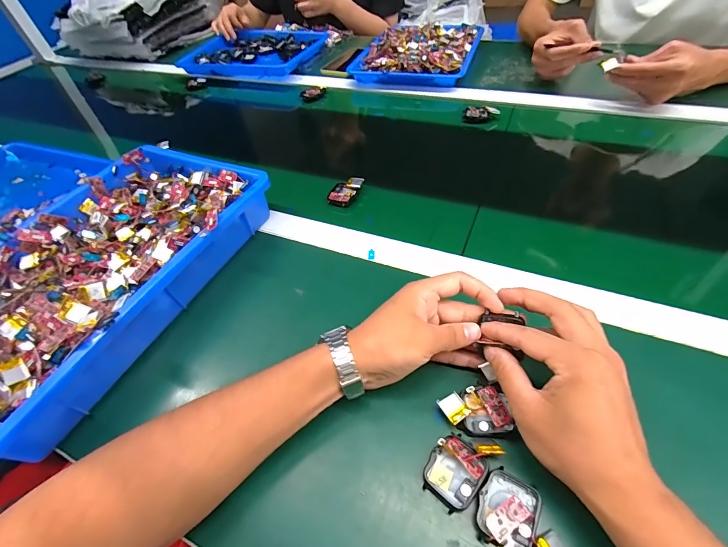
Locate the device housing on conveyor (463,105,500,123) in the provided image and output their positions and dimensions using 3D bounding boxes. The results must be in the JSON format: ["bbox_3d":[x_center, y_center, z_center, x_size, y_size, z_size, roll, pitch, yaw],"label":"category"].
[{"bbox_3d":[0.207,-0.281,0.613,0.057,0.023,0.029,10,53,16],"label":"device housing on conveyor"}]

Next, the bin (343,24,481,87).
[{"bbox_3d":[0.120,-0.490,0.762,0.240,0.046,0.283,13,54,17],"label":"bin"}]

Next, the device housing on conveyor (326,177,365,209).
[{"bbox_3d":[-0.028,-0.120,0.500,0.041,0.015,0.055,16,54,19],"label":"device housing on conveyor"}]

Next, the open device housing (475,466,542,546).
[{"bbox_3d":[0.100,0.167,0.242,0.037,0.011,0.049,17,55,20],"label":"open device housing"}]

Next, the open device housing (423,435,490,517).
[{"bbox_3d":[0.068,0.147,0.260,0.039,0.018,0.046,26,58,26],"label":"open device housing"}]

